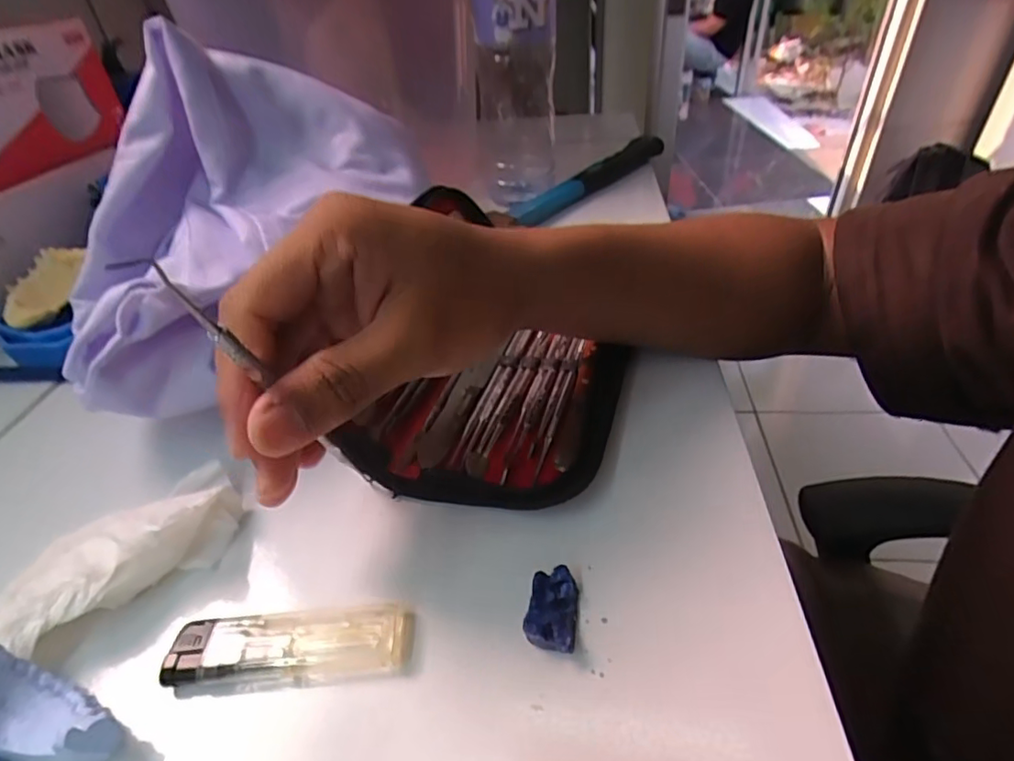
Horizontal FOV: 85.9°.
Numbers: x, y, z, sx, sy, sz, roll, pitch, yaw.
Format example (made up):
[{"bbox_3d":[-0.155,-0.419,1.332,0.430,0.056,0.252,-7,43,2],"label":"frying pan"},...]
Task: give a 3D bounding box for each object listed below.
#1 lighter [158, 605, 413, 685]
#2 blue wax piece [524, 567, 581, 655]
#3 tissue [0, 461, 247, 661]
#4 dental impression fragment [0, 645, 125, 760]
[{"bbox_3d":[-0.078,0.096,0.198,0.084,0.009,0.023,-5,40,0],"label":"lighter"},{"bbox_3d":[0.017,0.084,0.200,0.017,0.012,0.031,3,41,10],"label":"blue wax piece"},{"bbox_3d":[-0.169,0.080,0.208,0.043,0.028,0.129,25,49,31],"label":"tissue"},{"bbox_3d":[-0.149,0.109,0.176,0.061,0.024,0.023,9,42,16],"label":"dental impression fragment"}]

